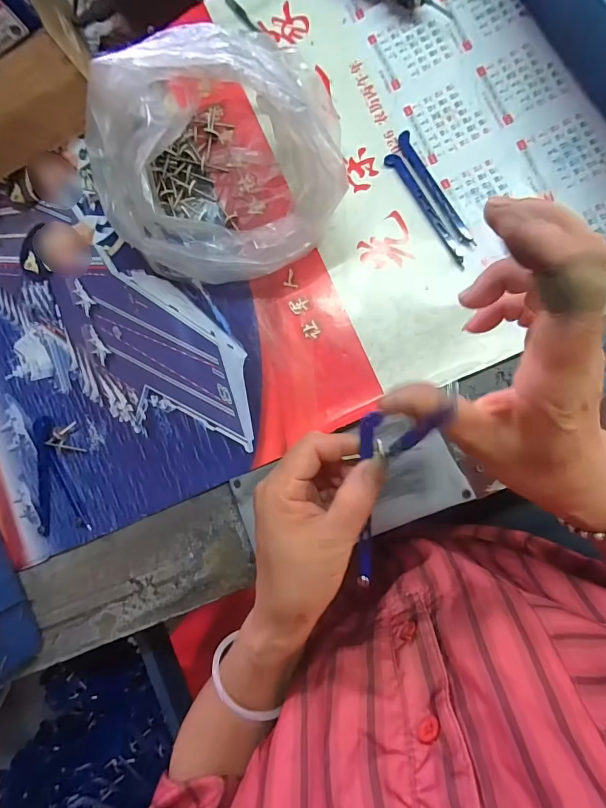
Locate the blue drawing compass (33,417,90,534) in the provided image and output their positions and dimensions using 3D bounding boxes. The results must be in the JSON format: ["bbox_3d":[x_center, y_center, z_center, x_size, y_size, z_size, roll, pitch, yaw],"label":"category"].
[{"bbox_3d":[-0.250,0.072,0.410,0.057,0.007,0.119,-7,87,9],"label":"blue drawing compass"}]

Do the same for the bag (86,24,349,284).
[{"bbox_3d":[-0.070,-0.204,0.339,0.216,0.118,0.184,21,91,10],"label":"bag"}]

